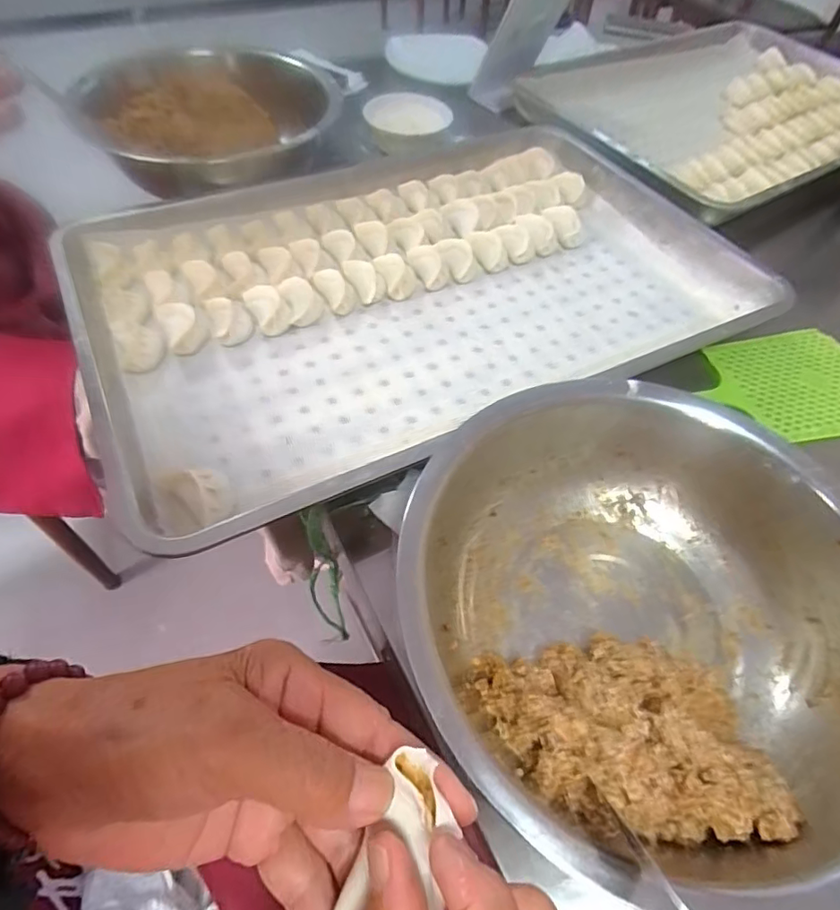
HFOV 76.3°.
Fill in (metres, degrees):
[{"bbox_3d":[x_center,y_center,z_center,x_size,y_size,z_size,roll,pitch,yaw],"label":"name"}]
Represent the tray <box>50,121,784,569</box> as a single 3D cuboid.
[{"bbox_3d":[-0.003,-0.168,0.494,0.582,0.059,0.393,-23,61,-17],"label":"tray"}]

